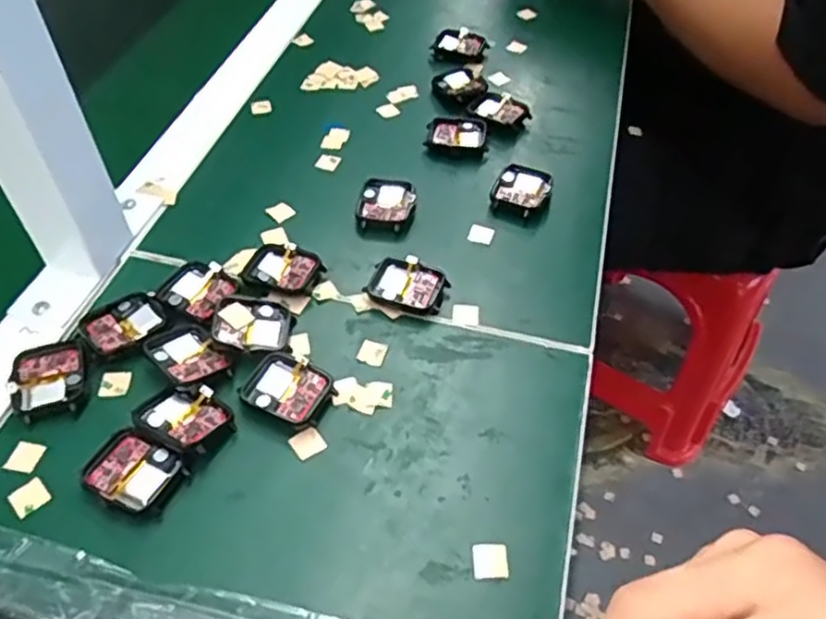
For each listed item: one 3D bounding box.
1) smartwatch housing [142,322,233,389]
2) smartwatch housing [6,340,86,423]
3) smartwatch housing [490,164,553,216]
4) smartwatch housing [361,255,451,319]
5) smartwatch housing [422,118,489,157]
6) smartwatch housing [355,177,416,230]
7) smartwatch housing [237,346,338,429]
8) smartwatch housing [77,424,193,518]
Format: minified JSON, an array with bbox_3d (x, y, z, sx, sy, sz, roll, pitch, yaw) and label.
[{"bbox_3d":[-0.125,0.024,0.375,0.045,0.006,0.034,37,59,26],"label":"smartwatch housing"},{"bbox_3d":[-0.199,0.039,0.371,0.038,0.010,0.043,-14,52,-12],"label":"smartwatch housing"},{"bbox_3d":[0.077,-0.085,0.484,0.037,0.013,0.046,22,53,16],"label":"smartwatch housing"},{"bbox_3d":[-0.005,-0.014,0.420,0.047,0.012,0.037,20,53,15],"label":"smartwatch housing"},{"bbox_3d":[0.034,-0.133,0.522,0.046,0.013,0.036,8,51,5],"label":"smartwatch housing"},{"bbox_3d":[-0.019,-0.074,0.472,0.038,0.013,0.045,8,51,5],"label":"smartwatch housing"},{"bbox_3d":[-0.067,0.043,0.369,0.045,0.010,0.040,28,55,20],"label":"smartwatch housing"},{"bbox_3d":[-0.138,0.081,0.335,0.043,0.011,0.035,22,53,16],"label":"smartwatch housing"}]

